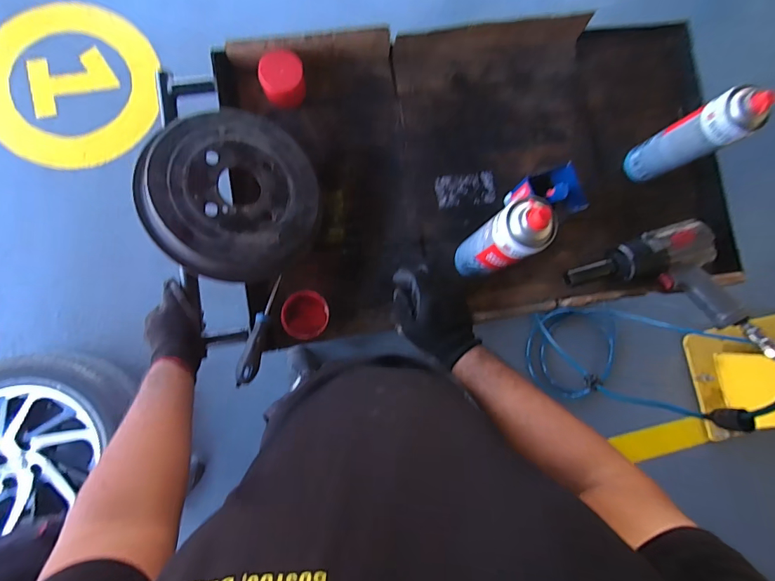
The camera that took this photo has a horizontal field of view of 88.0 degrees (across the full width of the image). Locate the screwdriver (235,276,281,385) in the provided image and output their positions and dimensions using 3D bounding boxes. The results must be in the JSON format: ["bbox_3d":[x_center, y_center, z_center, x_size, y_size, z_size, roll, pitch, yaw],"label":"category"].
[{"bbox_3d":[-0.176,0.053,0.563,0.025,0.019,0.159,13,63,-5],"label":"screwdriver"}]

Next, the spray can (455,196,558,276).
[{"bbox_3d":[0.151,-0.065,0.533,0.063,0.206,0.061,1,84,-7],"label":"spray can"}]

